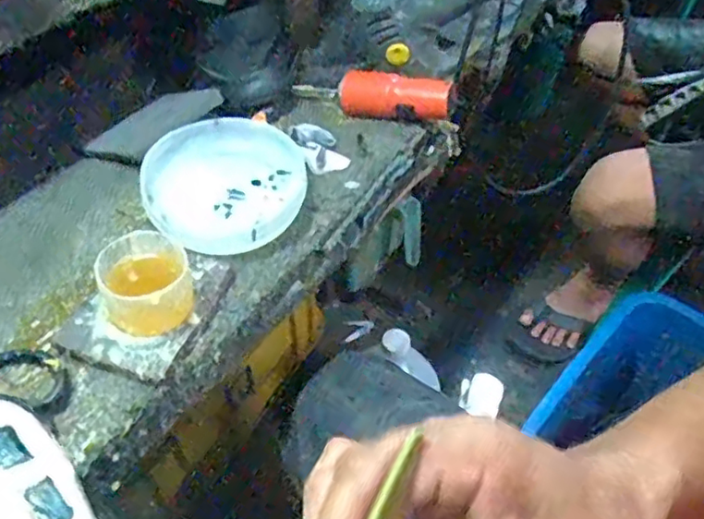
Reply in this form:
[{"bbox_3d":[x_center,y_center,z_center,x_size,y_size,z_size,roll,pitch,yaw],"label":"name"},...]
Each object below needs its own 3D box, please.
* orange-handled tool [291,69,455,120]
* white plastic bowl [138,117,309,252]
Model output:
[{"bbox_3d":[0.020,-0.183,0.677,0.177,0.040,0.035,14,50,11],"label":"orange-handled tool"},{"bbox_3d":[-0.119,-0.068,0.584,0.145,0.044,0.154,1,49,-1],"label":"white plastic bowl"}]

